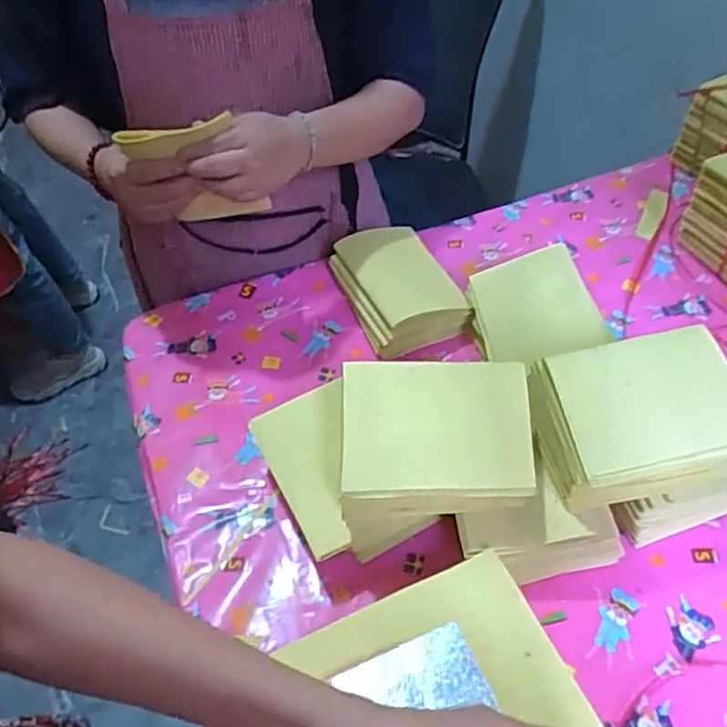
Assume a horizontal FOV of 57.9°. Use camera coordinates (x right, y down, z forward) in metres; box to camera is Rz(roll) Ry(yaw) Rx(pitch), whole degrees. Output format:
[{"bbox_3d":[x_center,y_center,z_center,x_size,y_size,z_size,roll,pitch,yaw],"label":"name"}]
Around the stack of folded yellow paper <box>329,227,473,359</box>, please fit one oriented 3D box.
[{"bbox_3d":[0.045,-0.096,0.826,0.126,0.070,0.162,-20,54,-10],"label":"stack of folded yellow paper"}]

